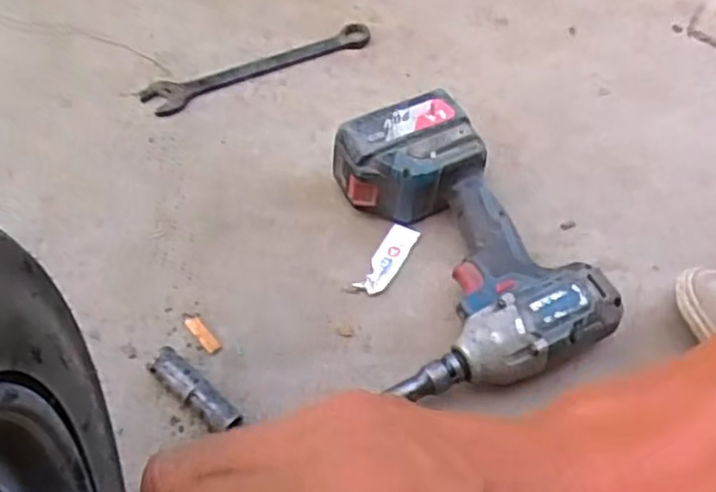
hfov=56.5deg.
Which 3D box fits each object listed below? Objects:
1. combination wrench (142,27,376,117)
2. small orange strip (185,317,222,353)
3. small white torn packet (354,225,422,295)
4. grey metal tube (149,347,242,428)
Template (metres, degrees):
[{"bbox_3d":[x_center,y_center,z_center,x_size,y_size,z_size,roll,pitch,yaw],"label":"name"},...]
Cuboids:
[{"bbox_3d":[-0.097,-0.185,0.682,0.245,0.009,0.037,-25,61,-20],"label":"combination wrench"},{"bbox_3d":[-0.120,0.067,0.511,0.011,0.005,0.037,-34,64,-24],"label":"small orange strip"},{"bbox_3d":[0.026,0.010,0.558,0.025,0.004,0.073,26,57,13],"label":"small white torn packet"},{"bbox_3d":[-0.117,0.105,0.474,0.076,0.022,0.020,39,61,20],"label":"grey metal tube"}]

